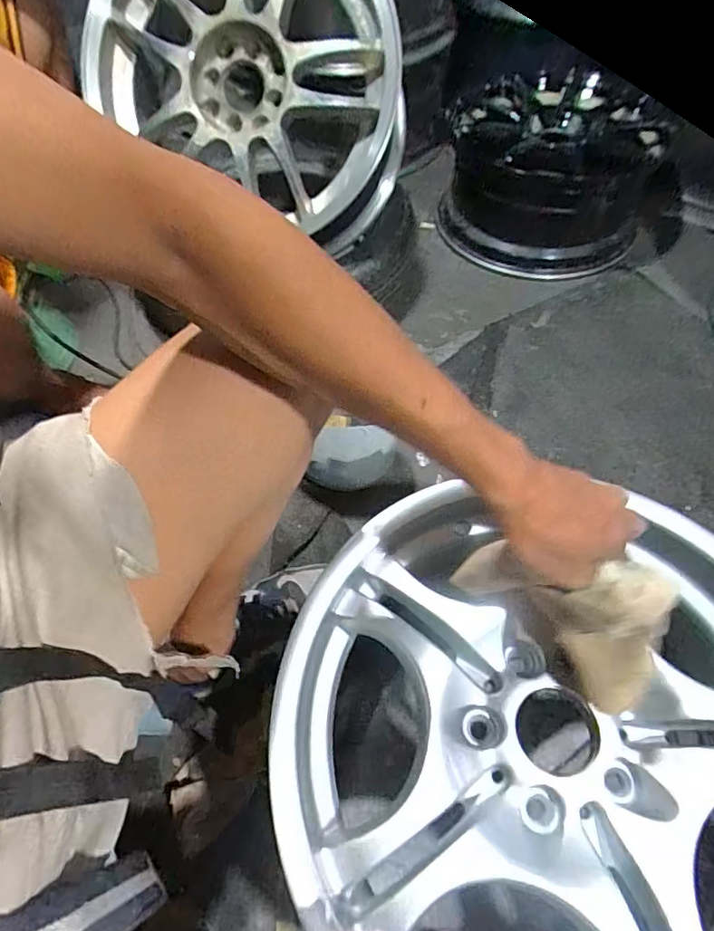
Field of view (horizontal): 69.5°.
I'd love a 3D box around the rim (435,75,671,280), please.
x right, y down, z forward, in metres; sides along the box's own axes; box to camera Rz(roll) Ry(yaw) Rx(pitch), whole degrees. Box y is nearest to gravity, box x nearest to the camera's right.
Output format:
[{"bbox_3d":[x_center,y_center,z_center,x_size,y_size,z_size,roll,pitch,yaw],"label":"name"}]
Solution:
[{"bbox_3d":[0.374,-0.587,1.053,0.359,0.292,0.426,-5,56,1],"label":"rim"}]

